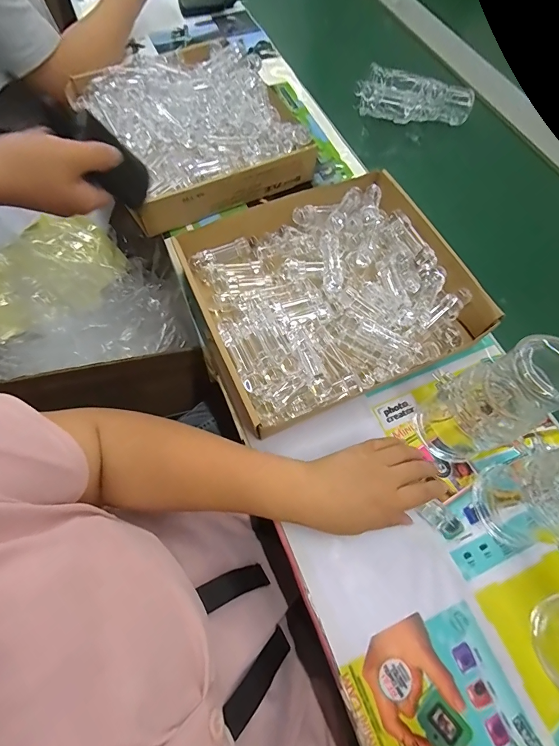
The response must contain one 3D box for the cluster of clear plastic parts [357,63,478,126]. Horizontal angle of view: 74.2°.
[{"bbox_3d":[0.231,-0.467,0.625,0.186,0.065,0.075,-1,66,-2],"label":"cluster of clear plastic parts"}]

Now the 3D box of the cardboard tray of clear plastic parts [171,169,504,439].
[{"bbox_3d":[0.061,-0.105,0.457,0.313,0.047,0.282,-22,68,-11],"label":"cardboard tray of clear plastic parts"}]

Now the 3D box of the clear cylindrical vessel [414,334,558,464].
[{"bbox_3d":[0.190,0.029,0.330,0.061,0.178,0.069,-18,68,-9],"label":"clear cylindrical vessel"}]

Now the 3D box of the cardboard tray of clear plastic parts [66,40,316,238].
[{"bbox_3d":[-0.133,-0.370,0.559,0.280,0.070,0.292,-24,69,-12],"label":"cardboard tray of clear plastic parts"}]

